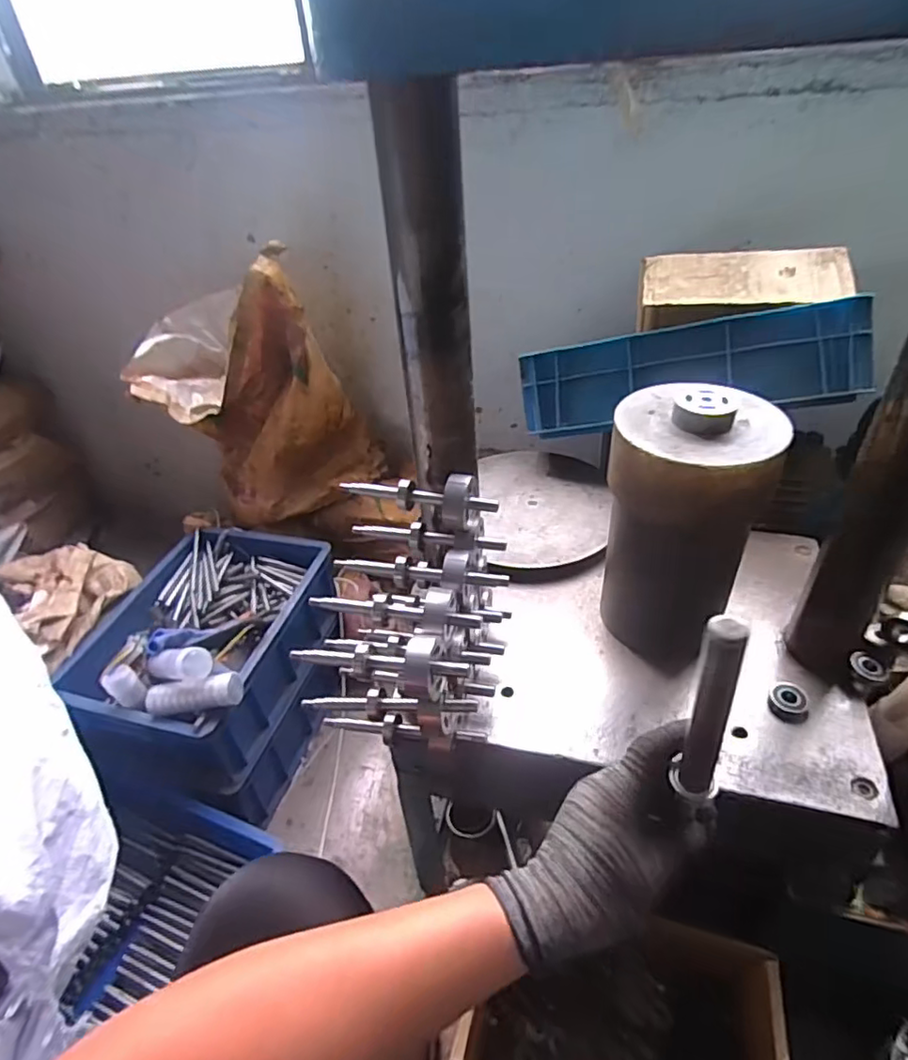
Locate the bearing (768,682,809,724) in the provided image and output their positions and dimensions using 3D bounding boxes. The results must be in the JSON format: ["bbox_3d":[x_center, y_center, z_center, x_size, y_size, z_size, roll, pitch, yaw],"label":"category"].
[{"bbox_3d":[0.330,0.169,0.595,0.037,0.021,0.032,24,47,31],"label":"bearing"}]

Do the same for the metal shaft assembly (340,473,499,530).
[{"bbox_3d":[-0.037,-0.035,0.589,0.159,0.043,0.039,12,42,20],"label":"metal shaft assembly"}]

